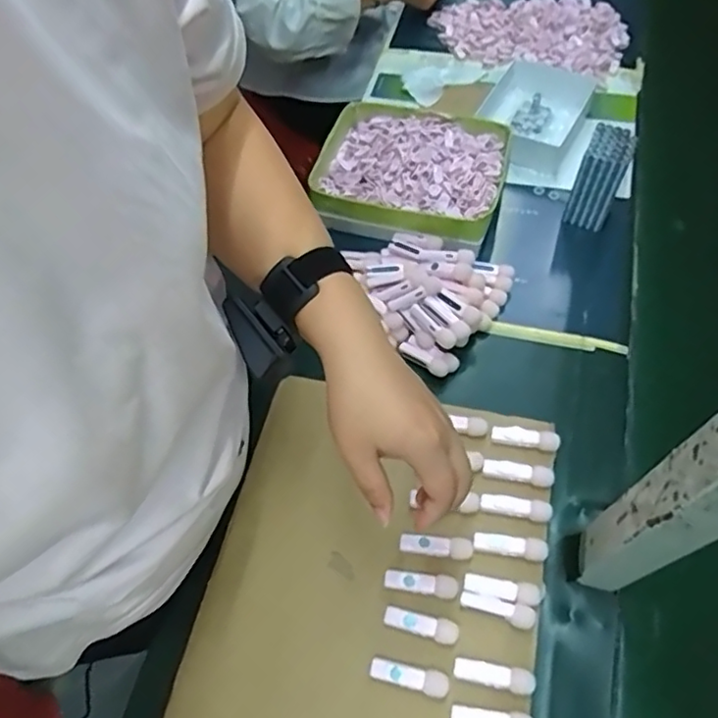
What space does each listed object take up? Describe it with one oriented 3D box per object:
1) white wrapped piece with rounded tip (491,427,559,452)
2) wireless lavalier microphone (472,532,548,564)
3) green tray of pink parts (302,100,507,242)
[{"bbox_3d":[0.165,0.078,0.596,0.065,0.010,0.019,12,62,8],"label":"white wrapped piece with rounded tip"},{"bbox_3d":[0.136,0.170,0.545,0.066,0.011,0.017,9,61,6],"label":"wireless lavalier microphone"},{"bbox_3d":[0.061,-0.247,0.791,0.242,0.060,0.197,18,63,11],"label":"green tray of pink parts"}]

